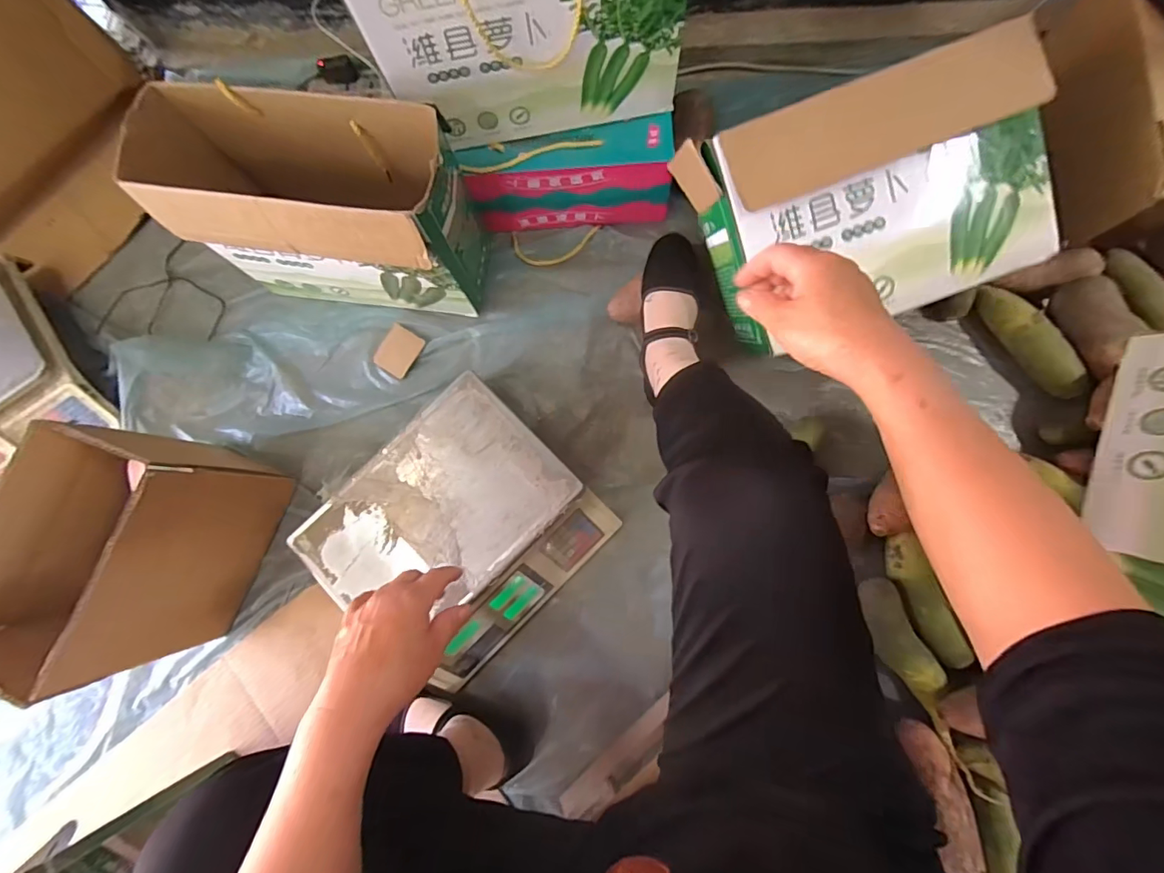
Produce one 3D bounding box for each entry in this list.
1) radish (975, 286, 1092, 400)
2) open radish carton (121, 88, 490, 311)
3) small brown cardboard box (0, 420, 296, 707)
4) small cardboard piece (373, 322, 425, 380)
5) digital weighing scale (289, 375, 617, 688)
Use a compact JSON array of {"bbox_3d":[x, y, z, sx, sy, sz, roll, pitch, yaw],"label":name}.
[{"bbox_3d":[0.636,-0.137,0.700,0.041,0.041,0.192,-32,81,-1],"label":"radish"},{"bbox_3d":[-0.336,-0.303,0.681,0.370,0.269,0.159,8,82,5],"label":"open radish carton"},{"bbox_3d":[-0.558,0.139,0.630,0.155,0.271,0.252,22,84,7],"label":"small brown cardboard box"},{"bbox_3d":[-0.291,-0.135,0.785,0.065,0.008,0.072,32,85,8],"label":"small cardboard piece"},{"bbox_3d":[-0.164,0.131,0.686,0.326,0.099,0.290,-44,81,-3],"label":"digital weighing scale"}]

